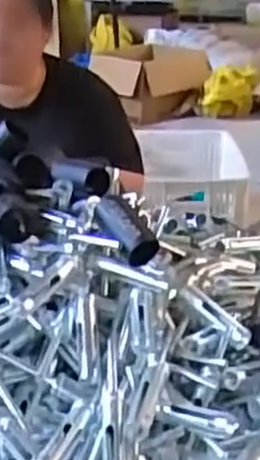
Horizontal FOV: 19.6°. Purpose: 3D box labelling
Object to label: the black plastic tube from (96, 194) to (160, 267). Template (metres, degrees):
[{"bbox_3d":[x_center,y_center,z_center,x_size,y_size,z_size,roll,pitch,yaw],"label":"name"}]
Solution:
[{"bbox_3d":[-0.005,-0.001,0.642,0.025,0.028,0.067,-22,67,-42],"label":"black plastic tube"}]

